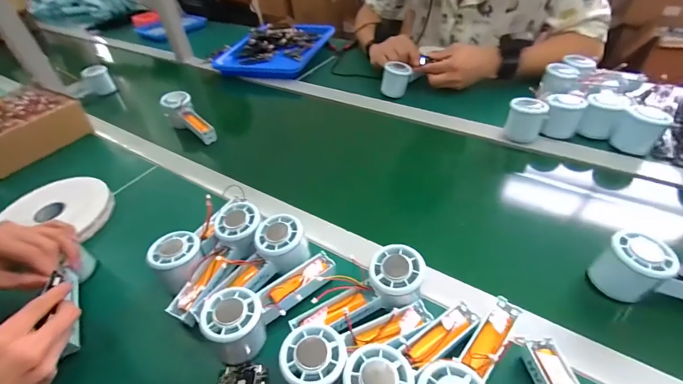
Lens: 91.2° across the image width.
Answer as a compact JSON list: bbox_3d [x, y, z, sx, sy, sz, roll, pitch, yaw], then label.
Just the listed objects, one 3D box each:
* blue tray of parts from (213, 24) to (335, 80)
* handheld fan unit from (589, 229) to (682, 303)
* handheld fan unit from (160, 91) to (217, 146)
[{"bbox_3d":[-0.180,-0.416,0.951,0.276,0.047,0.339,10,45,17],"label":"blue tray of parts"},{"bbox_3d":[0.354,0.088,0.349,0.152,0.067,0.046,8,45,15],"label":"handheld fan unit"},{"bbox_3d":[-0.296,-0.141,0.676,0.154,0.067,0.054,39,58,22],"label":"handheld fan unit"}]

